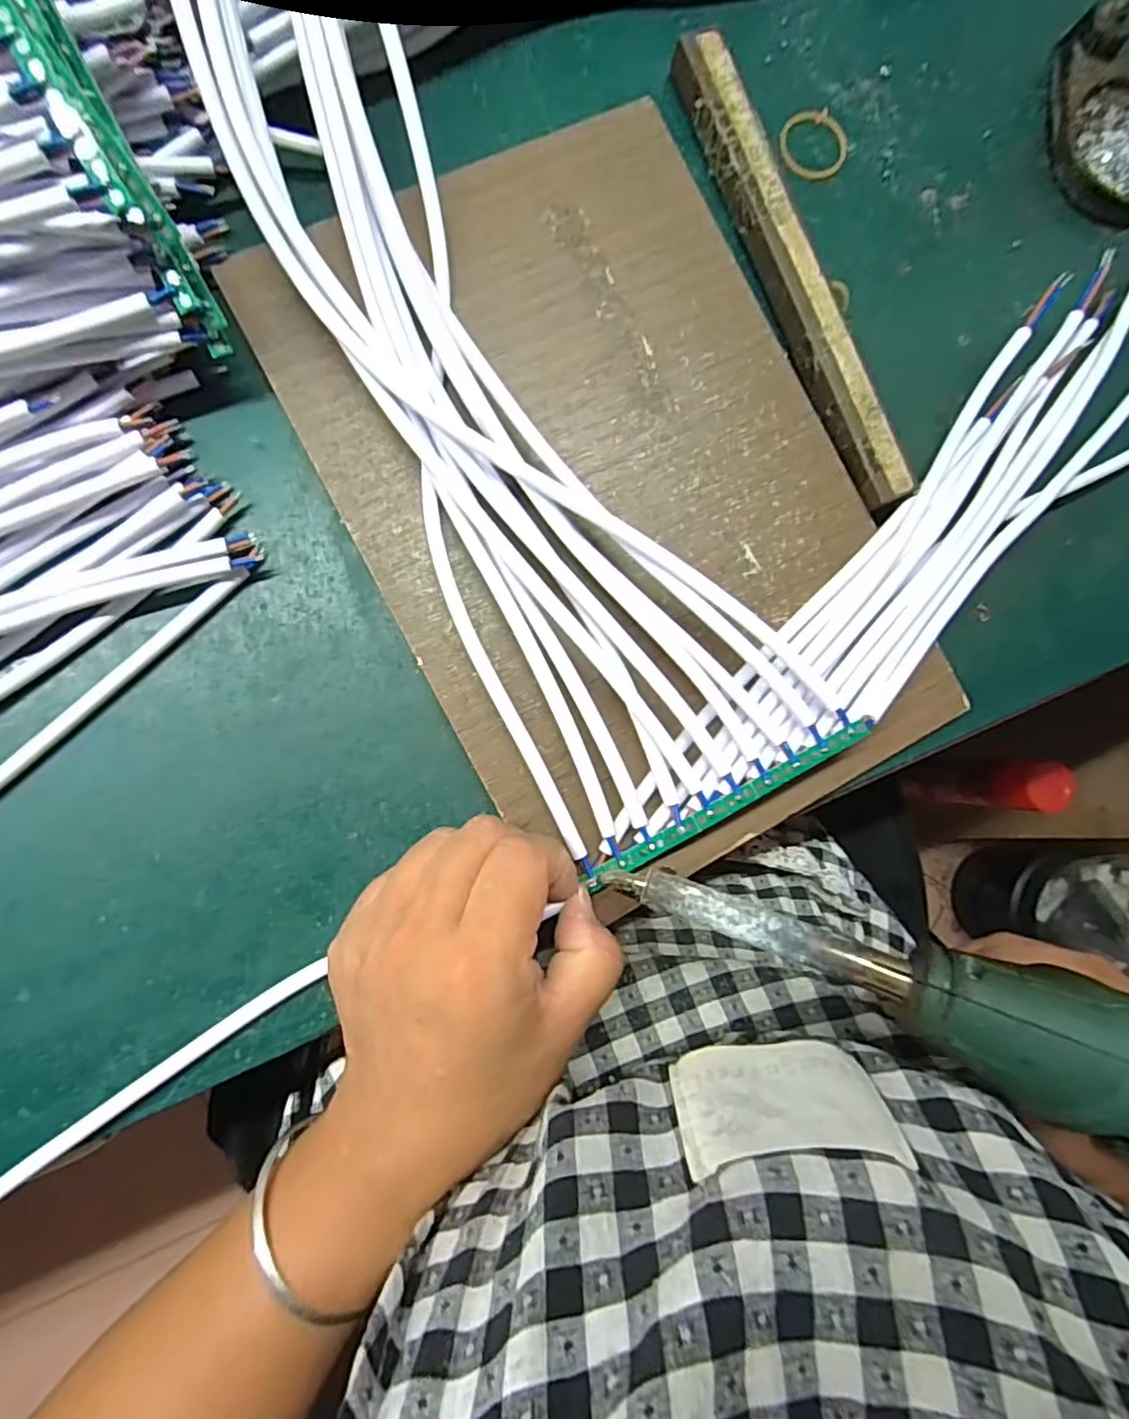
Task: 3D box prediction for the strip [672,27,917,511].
[{"bbox_3d":[0.100,-0.185,0.268,0.022,0.014,0.206,-25,91,-7],"label":"strip"}]

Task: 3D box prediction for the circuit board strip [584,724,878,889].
[{"bbox_3d":[0.064,0.037,0.245,0.125,0.004,0.007,-29,91,-3],"label":"circuit board strip"}]

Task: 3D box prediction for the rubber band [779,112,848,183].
[{"bbox_3d":[0.114,-0.256,0.285,0.031,0.004,0.034,0,87,-7],"label":"rubber band"}]

